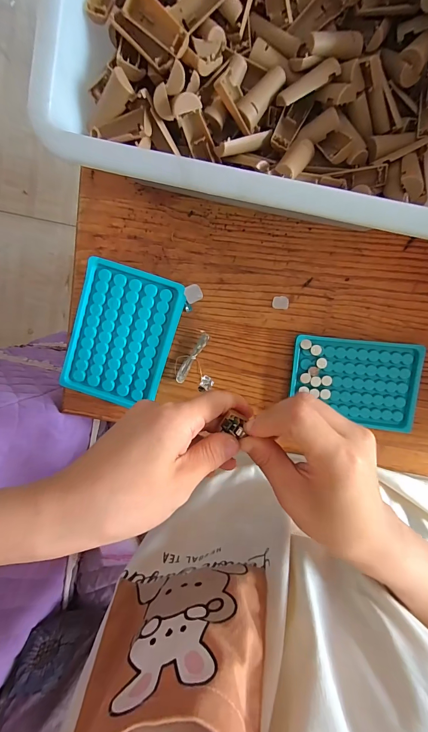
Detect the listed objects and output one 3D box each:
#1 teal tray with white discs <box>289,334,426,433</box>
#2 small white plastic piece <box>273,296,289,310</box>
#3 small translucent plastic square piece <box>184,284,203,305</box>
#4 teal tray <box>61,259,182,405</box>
[{"bbox_3d":[0.150,0.018,0.352,0.131,0.017,0.093,5,98,3],"label":"teal tray with white discs"},{"bbox_3d":[0.072,-0.069,0.352,0.017,0.006,0.014,2,98,3],"label":"small white plastic piece"},{"bbox_3d":[-0.023,-0.080,0.357,0.018,0.006,0.018,-22,96,6],"label":"small translucent plastic square piece"},{"bbox_3d":[-0.091,-0.032,0.345,0.093,0.054,0.132,17,98,1],"label":"teal tray"}]

